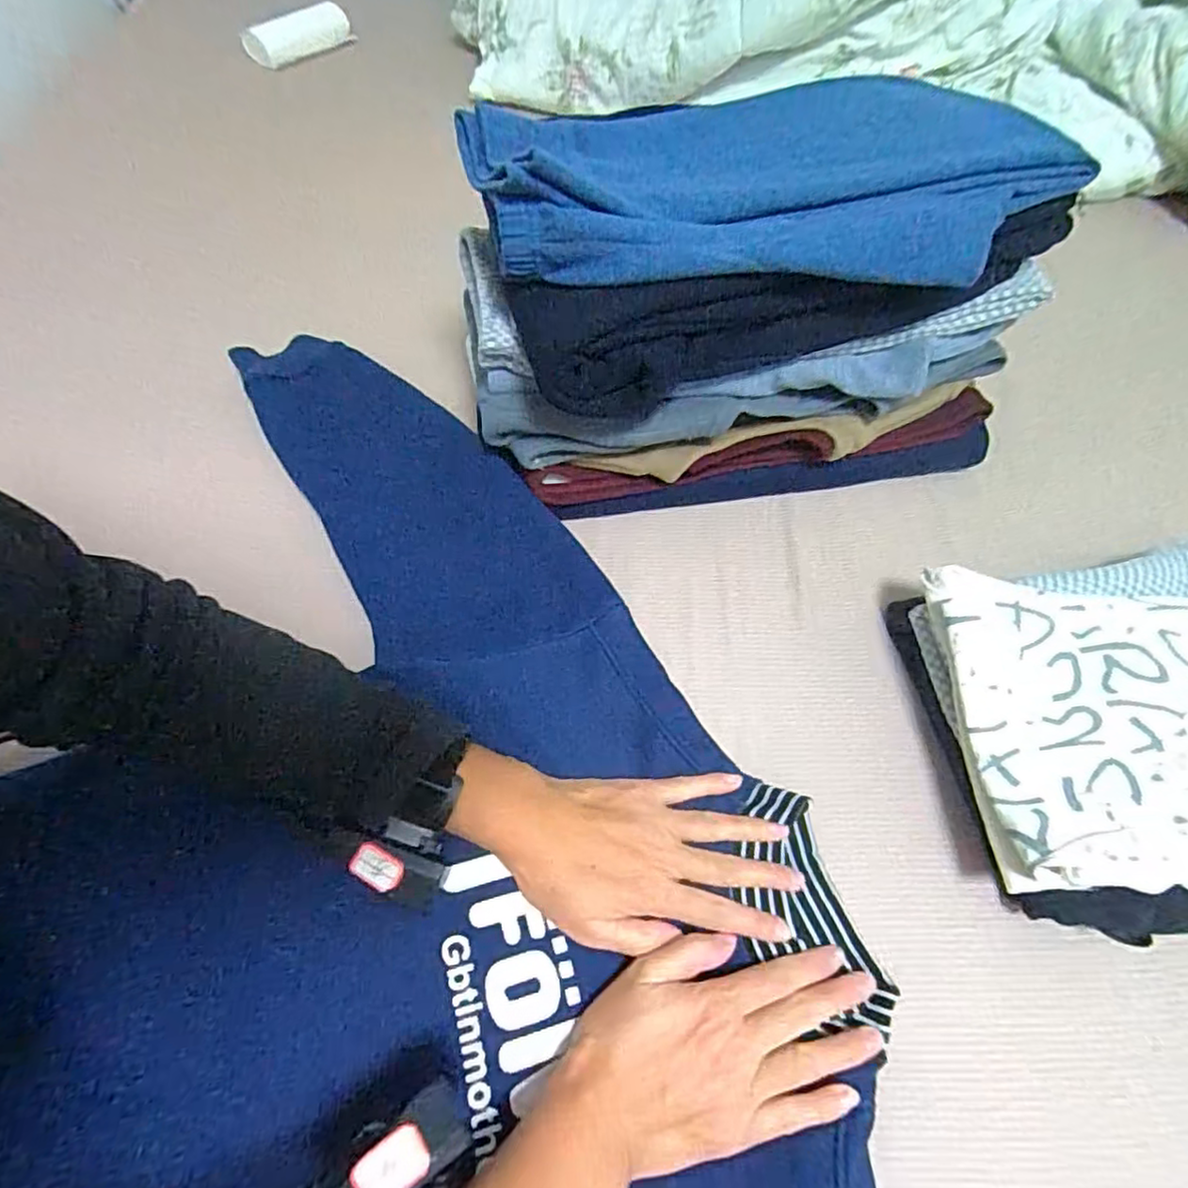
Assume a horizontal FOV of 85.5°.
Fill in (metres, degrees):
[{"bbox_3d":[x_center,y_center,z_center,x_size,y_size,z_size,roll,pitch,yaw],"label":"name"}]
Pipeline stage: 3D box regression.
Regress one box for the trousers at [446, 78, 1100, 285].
[{"bbox_3d":[0.107,-0.267,0.404,0.374,0.049,0.167,-2,60,-3],"label":"trousers"}]

